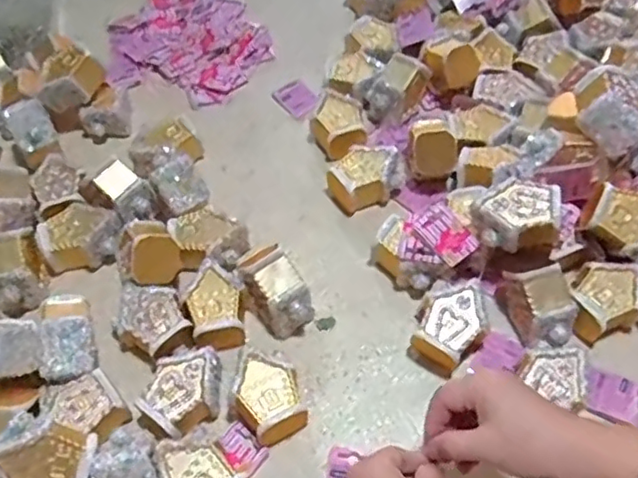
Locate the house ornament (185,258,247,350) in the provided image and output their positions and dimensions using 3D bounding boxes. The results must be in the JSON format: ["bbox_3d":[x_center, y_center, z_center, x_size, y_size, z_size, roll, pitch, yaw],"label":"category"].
[{"bbox_3d":[-0.104,0.067,0.641,0.059,0.035,0.091,-5,56,0],"label":"house ornament"}]

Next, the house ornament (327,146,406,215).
[{"bbox_3d":[0.058,-0.070,0.736,0.093,0.050,0.072,-3,56,1],"label":"house ornament"}]

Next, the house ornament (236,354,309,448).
[{"bbox_3d":[-0.047,0.147,0.588,0.063,0.041,0.080,-26,59,-14],"label":"house ornament"}]

